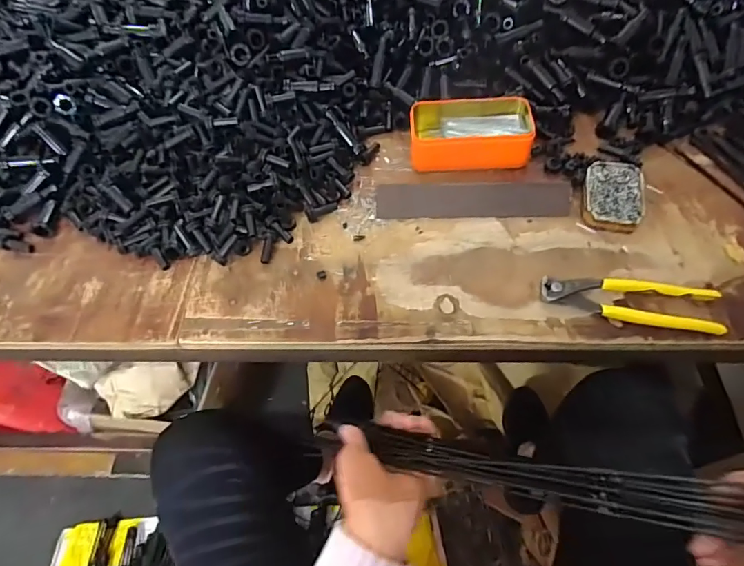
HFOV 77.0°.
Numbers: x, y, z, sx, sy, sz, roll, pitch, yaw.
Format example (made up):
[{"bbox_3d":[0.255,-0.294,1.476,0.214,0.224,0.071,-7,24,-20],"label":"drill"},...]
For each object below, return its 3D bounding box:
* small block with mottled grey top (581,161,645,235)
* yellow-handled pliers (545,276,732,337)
[{"bbox_3d":[0.272,-0.100,0.528,0.061,0.017,0.088,15,61,12],"label":"small block with mottled grey top"},{"bbox_3d":[0.254,0.018,0.466,0.163,0.016,0.046,10,60,9],"label":"yellow-handled pliers"}]

